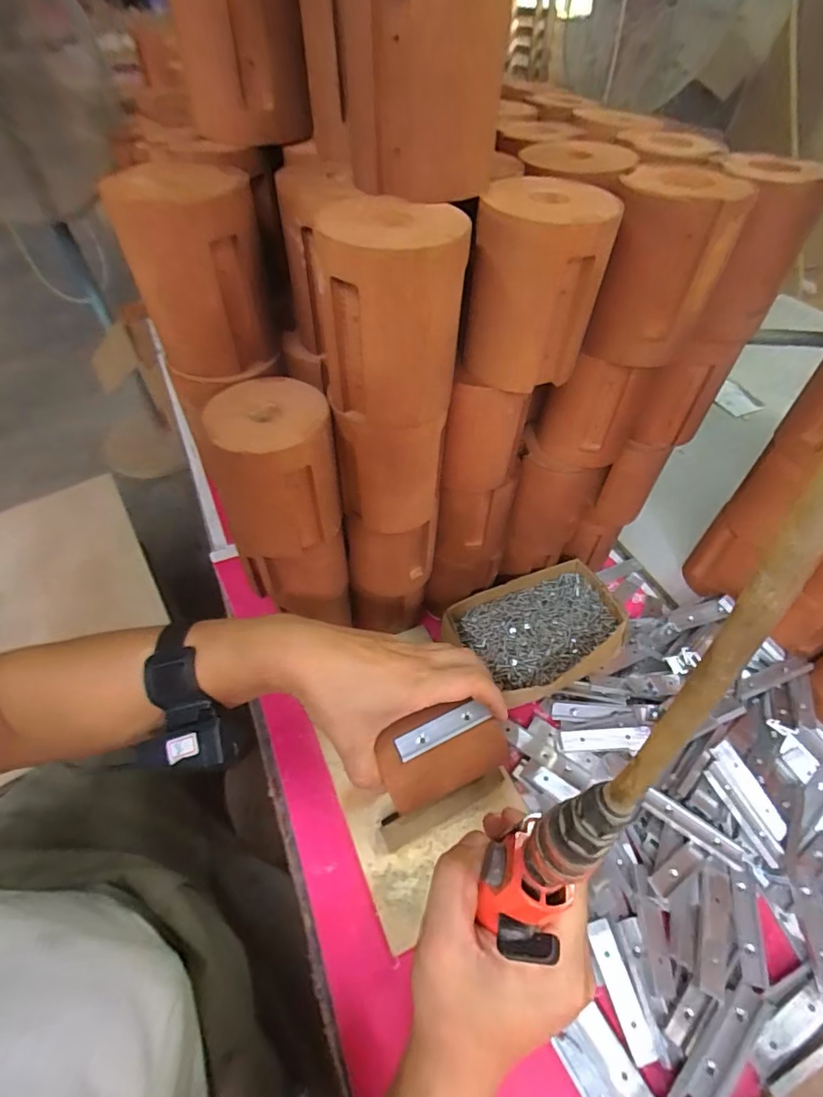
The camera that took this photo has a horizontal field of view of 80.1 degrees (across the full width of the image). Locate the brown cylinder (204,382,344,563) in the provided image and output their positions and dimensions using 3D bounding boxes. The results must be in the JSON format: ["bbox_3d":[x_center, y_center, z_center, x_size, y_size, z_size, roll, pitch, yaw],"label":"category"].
[{"bbox_3d":[-0.092,-0.054,0.341,0.077,0.094,0.074,-9,51,-8],"label":"brown cylinder"}]

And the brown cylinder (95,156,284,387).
[{"bbox_3d":[-0.134,-0.172,0.311,0.079,0.101,0.073,-20,53,-16],"label":"brown cylinder"}]

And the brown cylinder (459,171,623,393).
[{"bbox_3d":[0.080,-0.167,0.311,0.075,0.101,0.080,16,52,12],"label":"brown cylinder"}]

